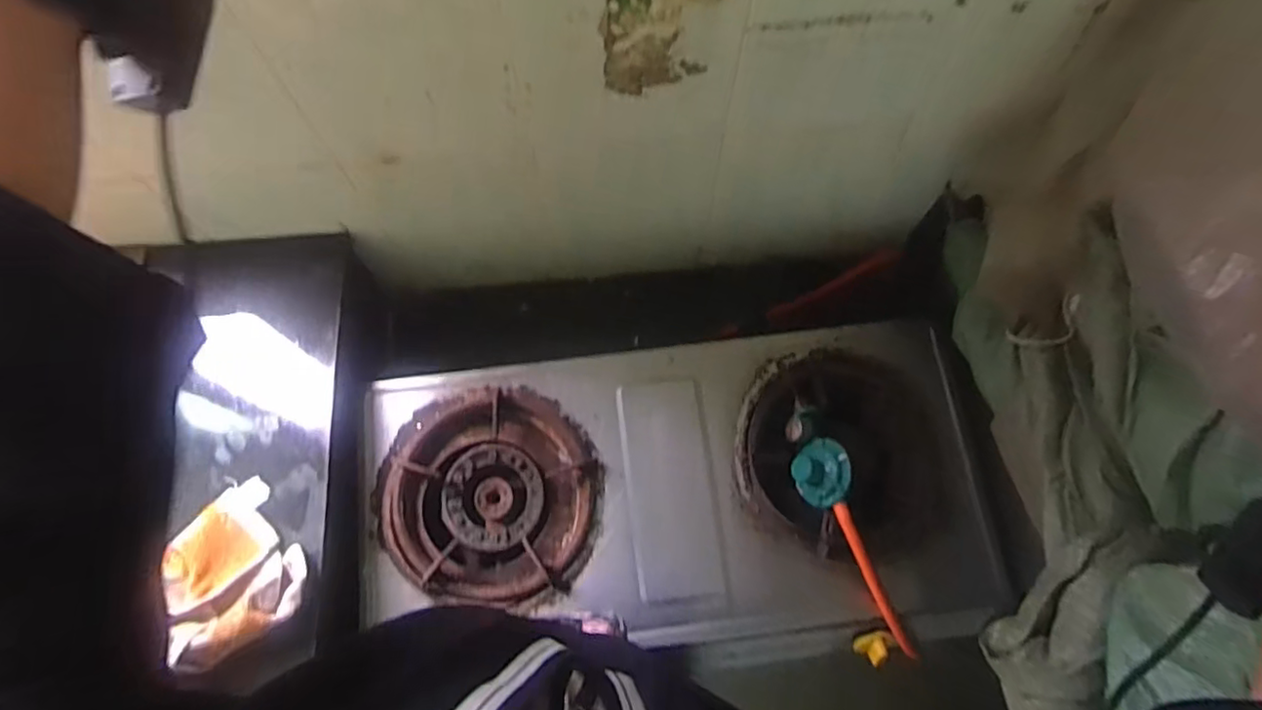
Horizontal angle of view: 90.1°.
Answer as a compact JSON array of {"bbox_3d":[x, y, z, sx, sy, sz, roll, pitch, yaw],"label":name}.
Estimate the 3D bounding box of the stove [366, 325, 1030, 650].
[{"bbox_3d":[0.059,0.156,0.722,0.695,0.079,0.324,-7,70,-2],"label":"stove"}]

